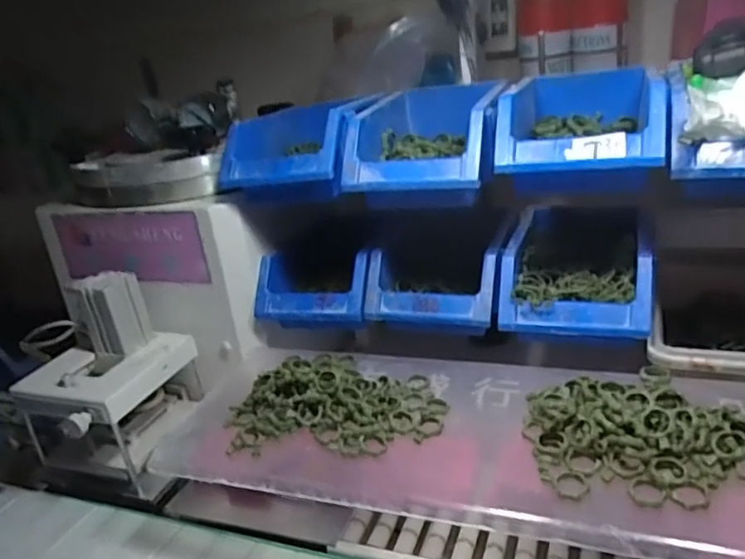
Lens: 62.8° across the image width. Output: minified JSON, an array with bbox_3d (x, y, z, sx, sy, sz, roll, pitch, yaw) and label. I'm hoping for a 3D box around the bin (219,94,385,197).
[{"bbox_3d":[-0.065,-0.146,0.628,0.132,0.057,0.187,0,22,19],"label":"bin"}]

